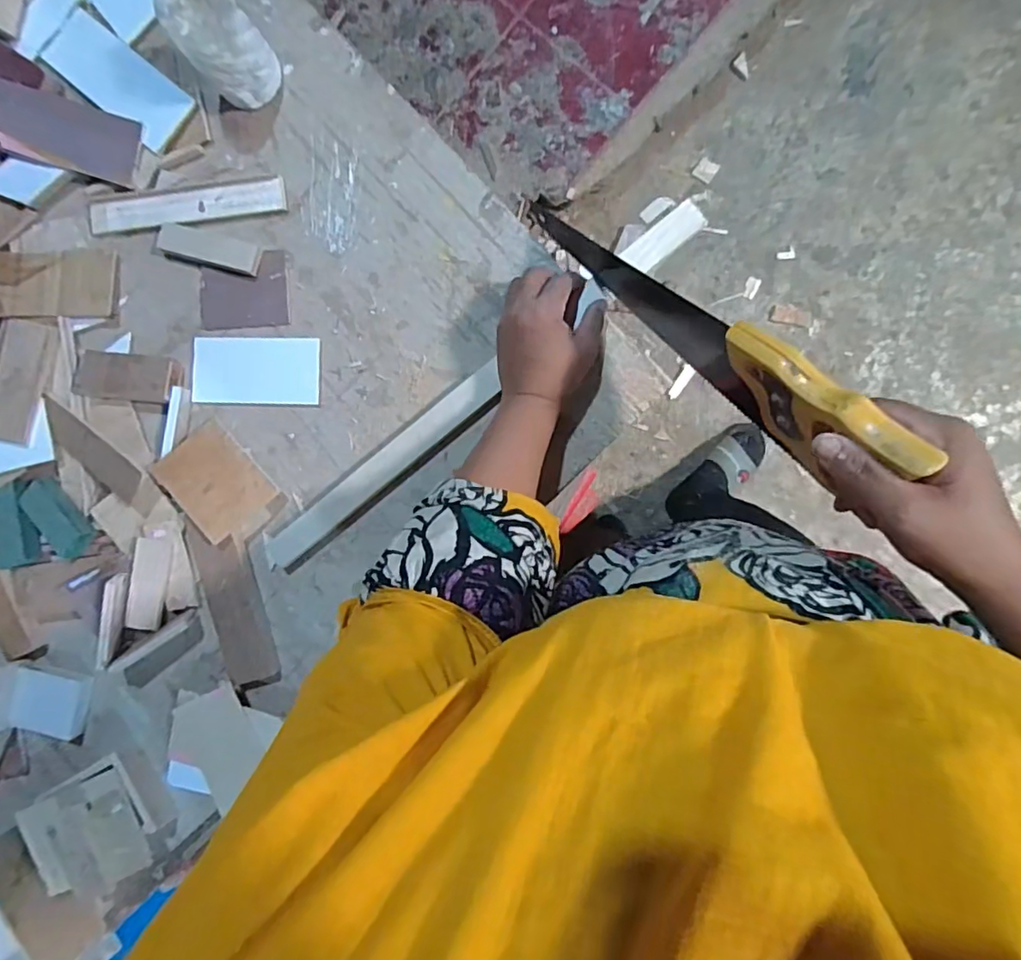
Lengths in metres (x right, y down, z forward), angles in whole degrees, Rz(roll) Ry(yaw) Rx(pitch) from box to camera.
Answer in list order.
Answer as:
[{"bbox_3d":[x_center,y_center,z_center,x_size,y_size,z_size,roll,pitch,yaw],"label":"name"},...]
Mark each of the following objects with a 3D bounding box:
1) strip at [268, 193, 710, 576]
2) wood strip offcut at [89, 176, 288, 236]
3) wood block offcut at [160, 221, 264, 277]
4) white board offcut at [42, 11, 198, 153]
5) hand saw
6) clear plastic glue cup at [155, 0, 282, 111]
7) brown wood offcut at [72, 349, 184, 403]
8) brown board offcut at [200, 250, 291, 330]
[{"bbox_3d":[-0.034,-0.080,0.526,0.504,0.010,0.038,-38,87,7],"label":"strip"},{"bbox_3d":[-0.322,-0.271,0.563,0.201,0.006,0.041,-6,89,4],"label":"wood strip offcut"},{"bbox_3d":[-0.296,-0.226,0.556,0.107,0.008,0.031,16,90,4],"label":"wood block offcut"},{"bbox_3d":[-0.393,-0.400,0.564,0.169,0.008,0.064,39,92,3],"label":"white board offcut"},{"bbox_3d":[0.133,-0.129,0.450,0.032,0.084,0.436,-33,44,3],"label":"hand saw"},{"bbox_3d":[-0.265,-0.400,0.514,0.065,0.094,0.077,-39,88,4],"label":"clear plastic glue cup"},{"bbox_3d":[-0.381,-0.103,0.563,0.108,0.016,0.046,6,90,4],"label":"brown wood offcut"},{"bbox_3d":[-0.266,-0.188,0.560,0.095,0.005,0.070,-2,89,4],"label":"brown board offcut"}]

